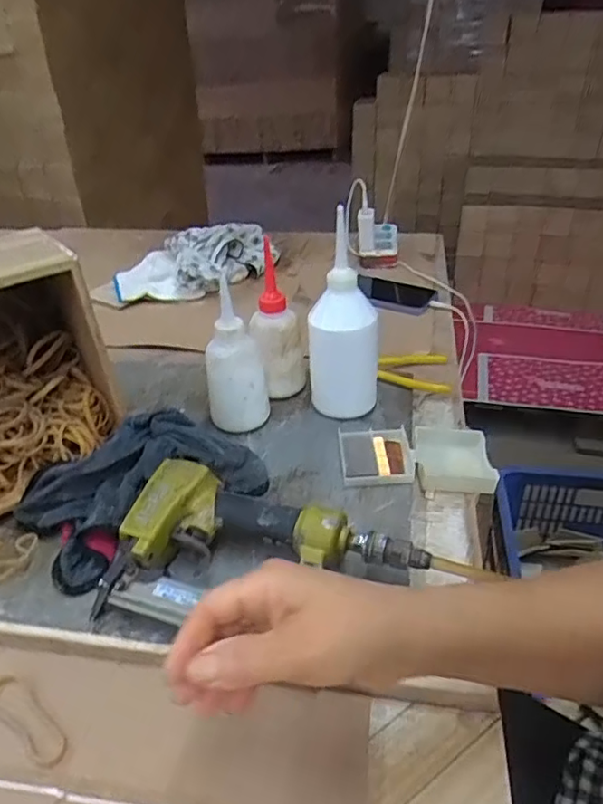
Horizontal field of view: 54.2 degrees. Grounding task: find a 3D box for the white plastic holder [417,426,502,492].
[{"bbox_3d":[0.148,0.054,0.575,0.070,0.022,0.080,2,34,5],"label":"white plastic holder"}]

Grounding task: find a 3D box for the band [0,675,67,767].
[{"bbox_3d":[-0.172,0.199,0.371,0.074,0.005,0.022,25,42,33],"label":"band"}]

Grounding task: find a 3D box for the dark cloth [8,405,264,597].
[{"bbox_3d":[-0.138,0.067,0.527,0.207,0.061,0.115,-25,40,-30],"label":"dark cloth"}]

